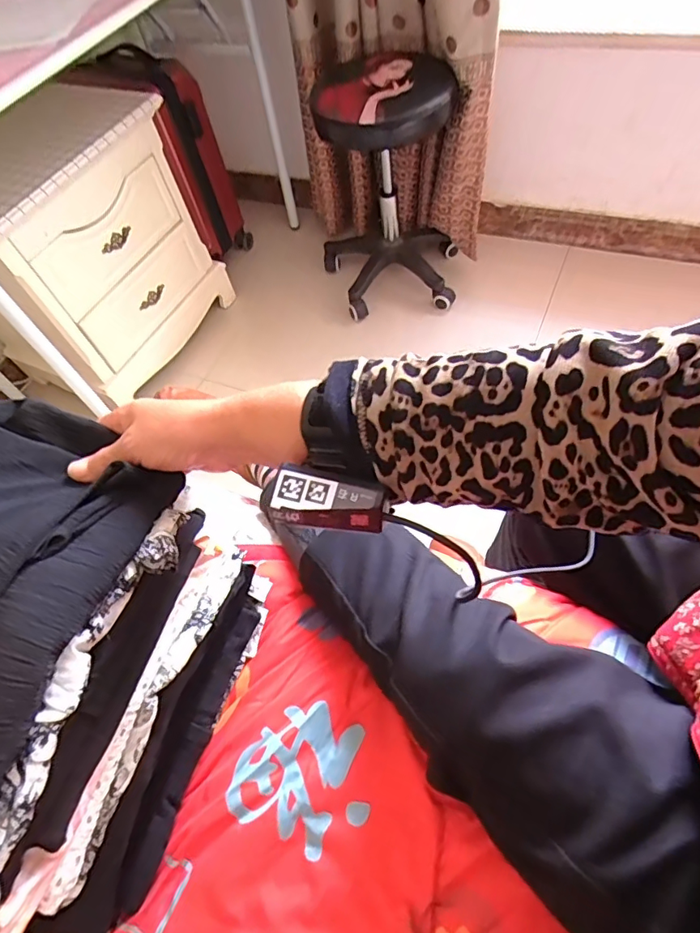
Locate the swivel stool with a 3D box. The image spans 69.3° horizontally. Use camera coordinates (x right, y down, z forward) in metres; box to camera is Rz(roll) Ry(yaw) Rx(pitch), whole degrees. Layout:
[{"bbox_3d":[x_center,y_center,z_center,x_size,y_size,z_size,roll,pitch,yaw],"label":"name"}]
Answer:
[{"bbox_3d":[0.085,-0.716,1.273,0.360,0.496,0.388,-3,58,7],"label":"swivel stool"}]

